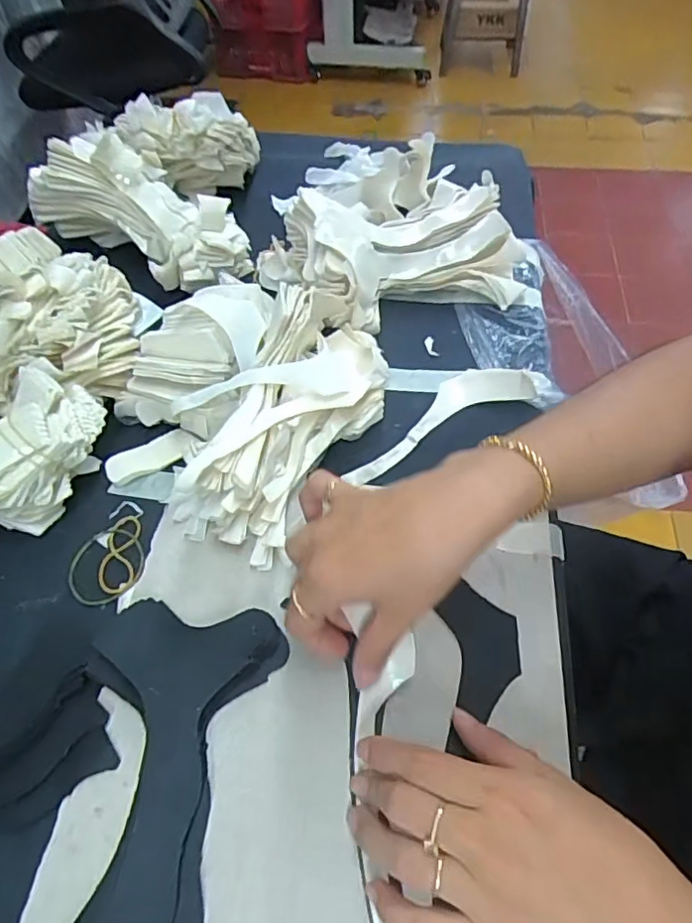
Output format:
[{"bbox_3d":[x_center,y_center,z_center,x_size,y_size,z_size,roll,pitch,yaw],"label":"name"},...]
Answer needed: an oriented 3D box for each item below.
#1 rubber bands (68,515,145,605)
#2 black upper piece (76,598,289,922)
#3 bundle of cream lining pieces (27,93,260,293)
[{"bbox_3d":[-0.162,0.067,0.379,0.050,0.004,0.058,-15,57,-8],"label":"rubber bands"},{"bbox_3d":[-0.108,0.167,0.299,0.103,0.020,0.187,12,57,9],"label":"black upper piece"},{"bbox_3d":[-0.178,-0.273,0.551,0.192,0.081,0.221,10,57,8],"label":"bundle of cream lining pieces"}]

